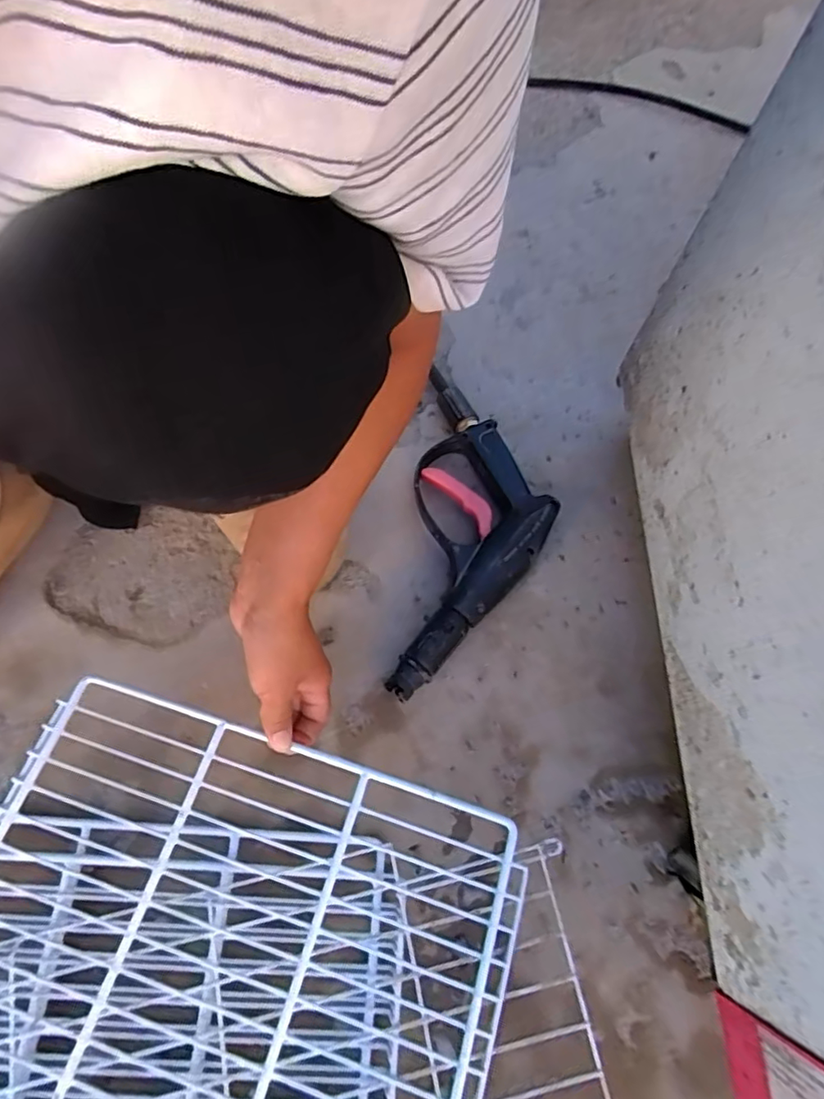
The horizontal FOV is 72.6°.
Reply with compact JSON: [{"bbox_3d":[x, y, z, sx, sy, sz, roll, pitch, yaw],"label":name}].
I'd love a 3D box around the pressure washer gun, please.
[{"bbox_3d":[0.066,-0.017,0.549,0.138,0.041,0.327,8,67,0],"label":"pressure washer gun"}]

